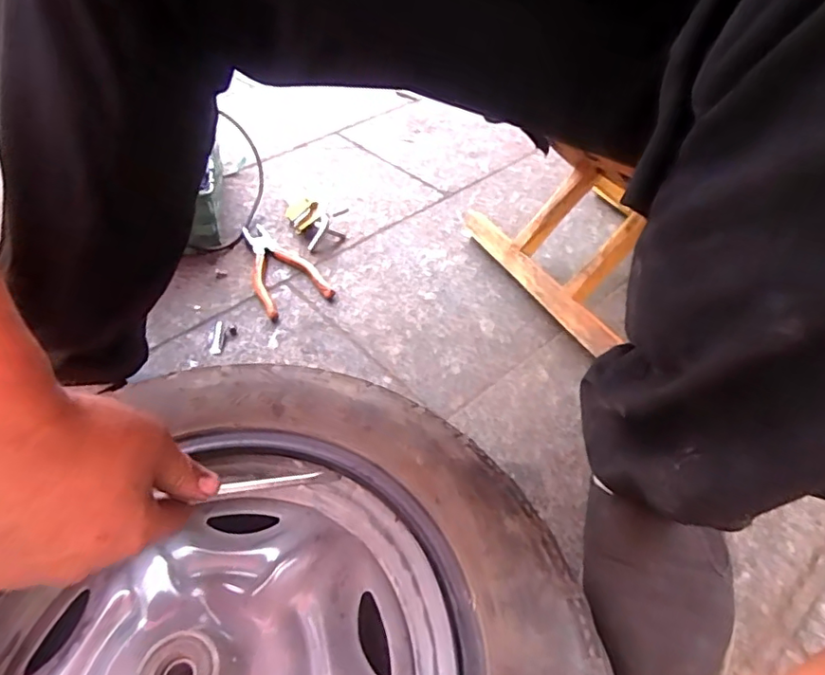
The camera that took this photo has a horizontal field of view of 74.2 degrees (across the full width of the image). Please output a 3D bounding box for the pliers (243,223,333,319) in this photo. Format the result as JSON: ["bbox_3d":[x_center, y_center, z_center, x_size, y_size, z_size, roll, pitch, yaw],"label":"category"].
[{"bbox_3d":[-0.179,-0.095,0.723,0.081,0.013,0.185,-23,49,-19],"label":"pliers"}]

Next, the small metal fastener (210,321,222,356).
[{"bbox_3d":[-0.227,0.001,0.633,0.012,0.011,0.045,-4,46,-2],"label":"small metal fastener"}]

